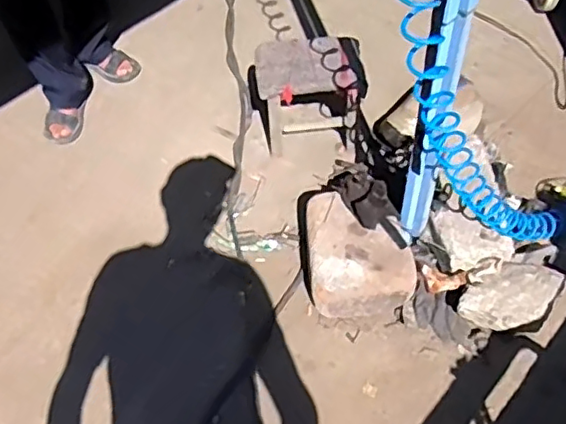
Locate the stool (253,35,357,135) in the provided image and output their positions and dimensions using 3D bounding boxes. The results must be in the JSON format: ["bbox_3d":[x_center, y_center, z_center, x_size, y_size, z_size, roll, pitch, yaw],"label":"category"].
[{"bbox_3d":[0.054,-0.318,1.647,0.249,0.233,0.196,-7,54,-3],"label":"stool"}]

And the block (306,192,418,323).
[{"bbox_3d":[0.177,0.105,1.431,0.233,0.146,0.279,-5,56,2],"label":"block"}]

